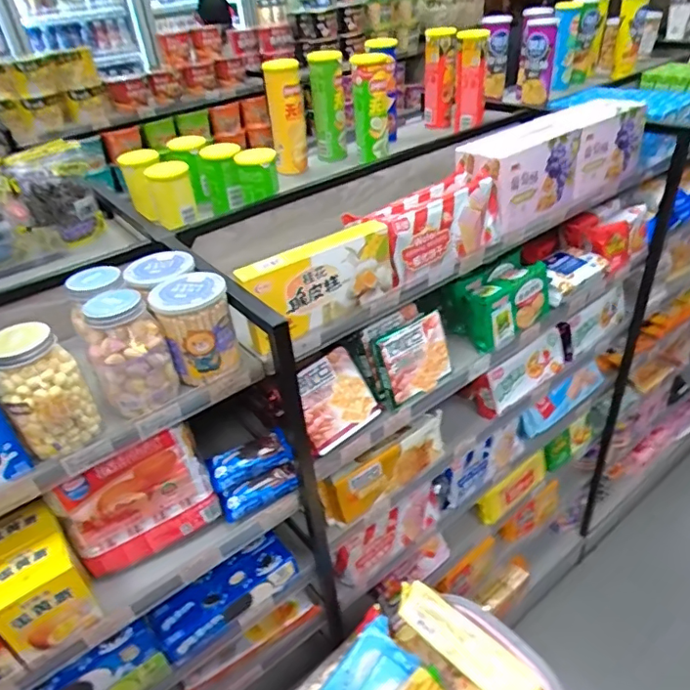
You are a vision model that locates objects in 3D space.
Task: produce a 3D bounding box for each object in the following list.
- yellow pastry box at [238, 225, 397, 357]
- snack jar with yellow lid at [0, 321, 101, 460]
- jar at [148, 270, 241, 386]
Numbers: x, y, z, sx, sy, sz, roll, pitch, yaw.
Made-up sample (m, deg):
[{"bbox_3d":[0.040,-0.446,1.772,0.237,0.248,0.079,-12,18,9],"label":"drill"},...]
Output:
[{"bbox_3d":[-0.029,-0.081,0.733,0.216,0.111,0.043,-27,40,-26],"label":"yellow pastry box"},{"bbox_3d":[-0.311,0.048,0.564,0.073,0.127,0.067,-4,36,3],"label":"snack jar with yellow lid"},{"bbox_3d":[-0.180,-0.024,0.663,0.082,0.104,0.089,-4,36,3],"label":"jar"}]

